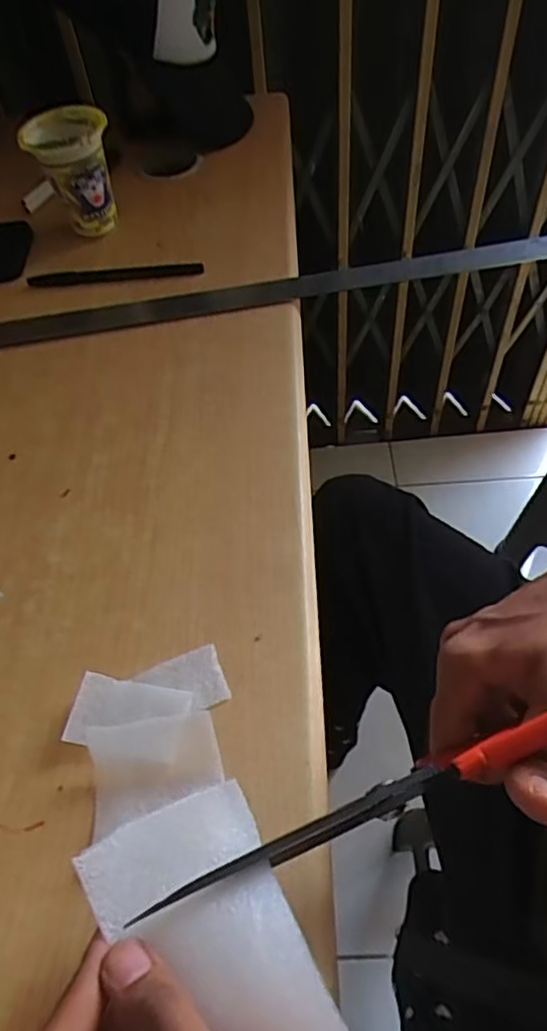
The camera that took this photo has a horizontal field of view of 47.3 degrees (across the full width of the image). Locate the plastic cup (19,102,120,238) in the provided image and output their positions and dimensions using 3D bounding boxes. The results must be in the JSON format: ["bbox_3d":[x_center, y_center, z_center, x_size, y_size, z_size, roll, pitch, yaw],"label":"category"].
[{"bbox_3d":[-0.160,-0.275,0.515,0.066,0.092,0.061,-18,56,-8],"label":"plastic cup"}]

